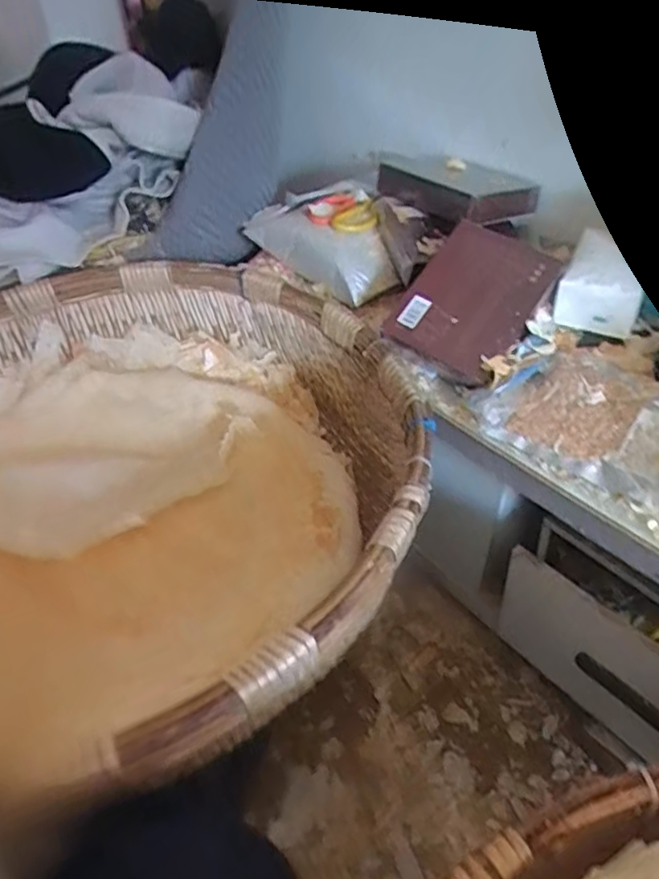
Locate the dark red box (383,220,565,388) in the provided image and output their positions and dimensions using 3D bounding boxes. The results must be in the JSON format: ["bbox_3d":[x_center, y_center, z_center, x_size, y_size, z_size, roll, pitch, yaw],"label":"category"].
[{"bbox_3d":[0.162,-0.159,0.734,0.140,0.034,0.175,34,82,19],"label":"dark red box"}]

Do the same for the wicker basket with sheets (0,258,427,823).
[{"bbox_3d":[-0.246,0.033,0.703,0.685,0.170,0.635,-2,40,2],"label":"wicker basket with sheets"}]

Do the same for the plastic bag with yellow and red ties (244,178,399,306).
[{"bbox_3d":[-0.001,-0.295,0.920,0.136,0.078,0.287,-31,47,-28],"label":"plastic bag with yellow and red ties"}]

